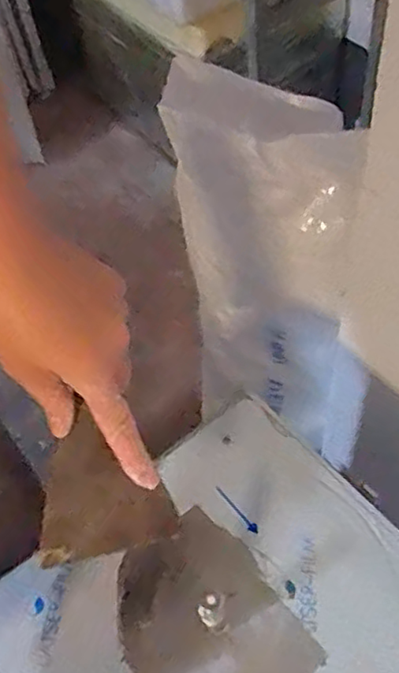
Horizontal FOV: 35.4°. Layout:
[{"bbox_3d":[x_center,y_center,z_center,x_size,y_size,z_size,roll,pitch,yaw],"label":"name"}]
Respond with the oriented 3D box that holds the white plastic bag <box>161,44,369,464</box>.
[{"bbox_3d":[0.087,-0.061,0.778,0.253,0.510,0.066,16,45,26],"label":"white plastic bag"}]

